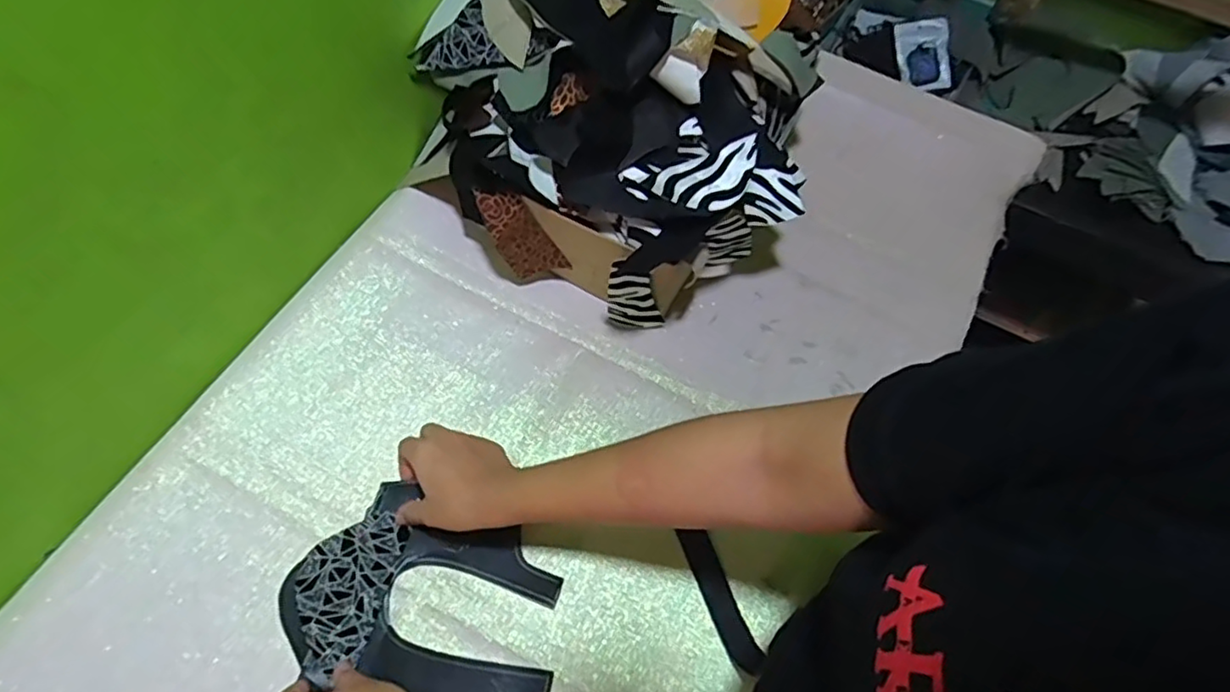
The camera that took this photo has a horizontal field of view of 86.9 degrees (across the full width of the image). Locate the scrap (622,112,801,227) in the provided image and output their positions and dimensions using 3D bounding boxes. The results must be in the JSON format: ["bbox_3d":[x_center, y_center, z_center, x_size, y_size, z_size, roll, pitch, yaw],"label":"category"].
[{"bbox_3d":[0.089,-0.149,0.566,0.155,0.037,0.106,13,63,3],"label":"scrap"}]

